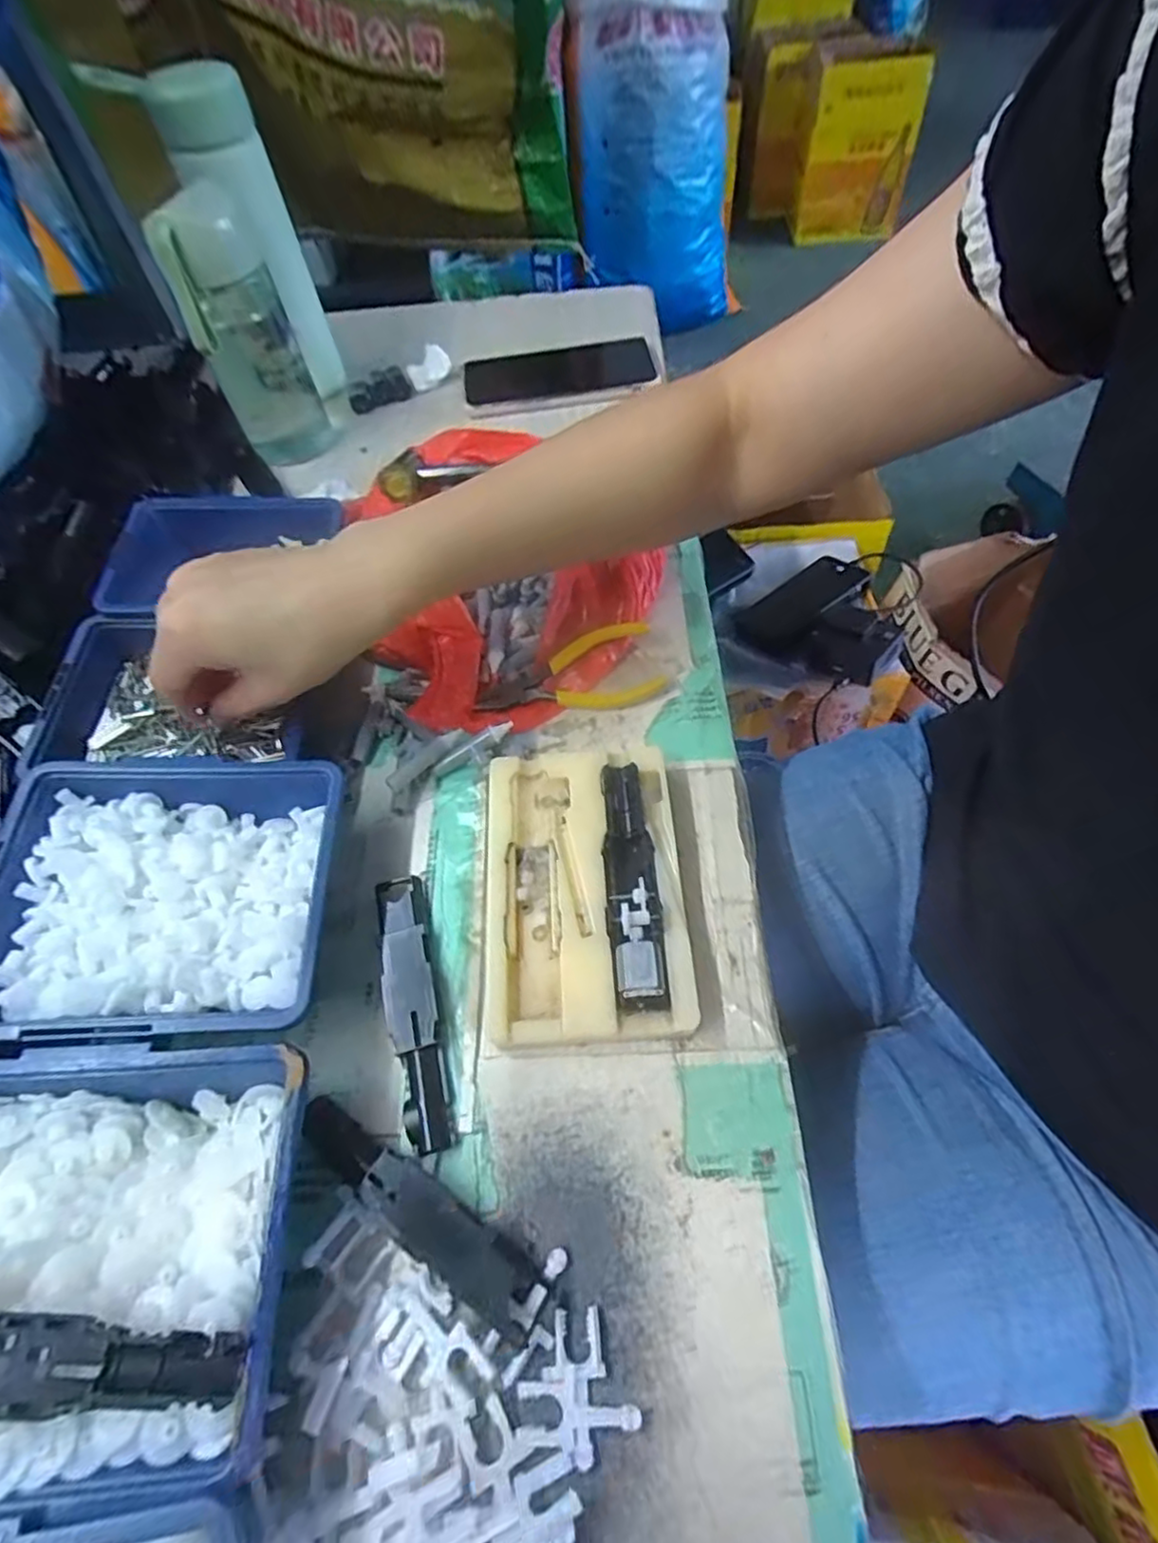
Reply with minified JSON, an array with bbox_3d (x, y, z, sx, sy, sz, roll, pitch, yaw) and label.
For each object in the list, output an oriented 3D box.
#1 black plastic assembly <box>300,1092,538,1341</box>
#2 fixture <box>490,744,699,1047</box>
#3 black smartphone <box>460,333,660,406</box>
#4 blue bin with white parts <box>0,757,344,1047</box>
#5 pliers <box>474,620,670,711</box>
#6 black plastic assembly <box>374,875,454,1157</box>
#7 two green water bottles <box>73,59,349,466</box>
[{"bbox_3d":[-0.066,0.165,0.252,0.110,0.014,0.023,27,64,19],"label":"black plastic assembly"},{"bbox_3d":[0.003,0.054,0.310,0.088,0.027,0.137,-5,58,1],"label":"fixture"},{"bbox_3d":[-0.012,-0.332,0.552,0.164,0.016,0.072,-13,58,-4],"label":"black smartphone"},{"bbox_3d":[-0.177,0.055,0.292,0.137,0.059,0.122,-6,58,1],"label":"blue bin with white parts"},{"bbox_3d":[-0.006,-0.054,0.377,0.105,0.018,0.043,-16,58,-5],"label":"pliers"},{"bbox_3d":[-0.073,0.102,0.292,0.022,0.013,0.118,-16,58,-5],"label":"black plastic assembly"},{"bbox_3d":[-0.235,-0.346,0.463,0.084,0.201,0.136,-20,59,-8],"label":"two green water bottles"}]

